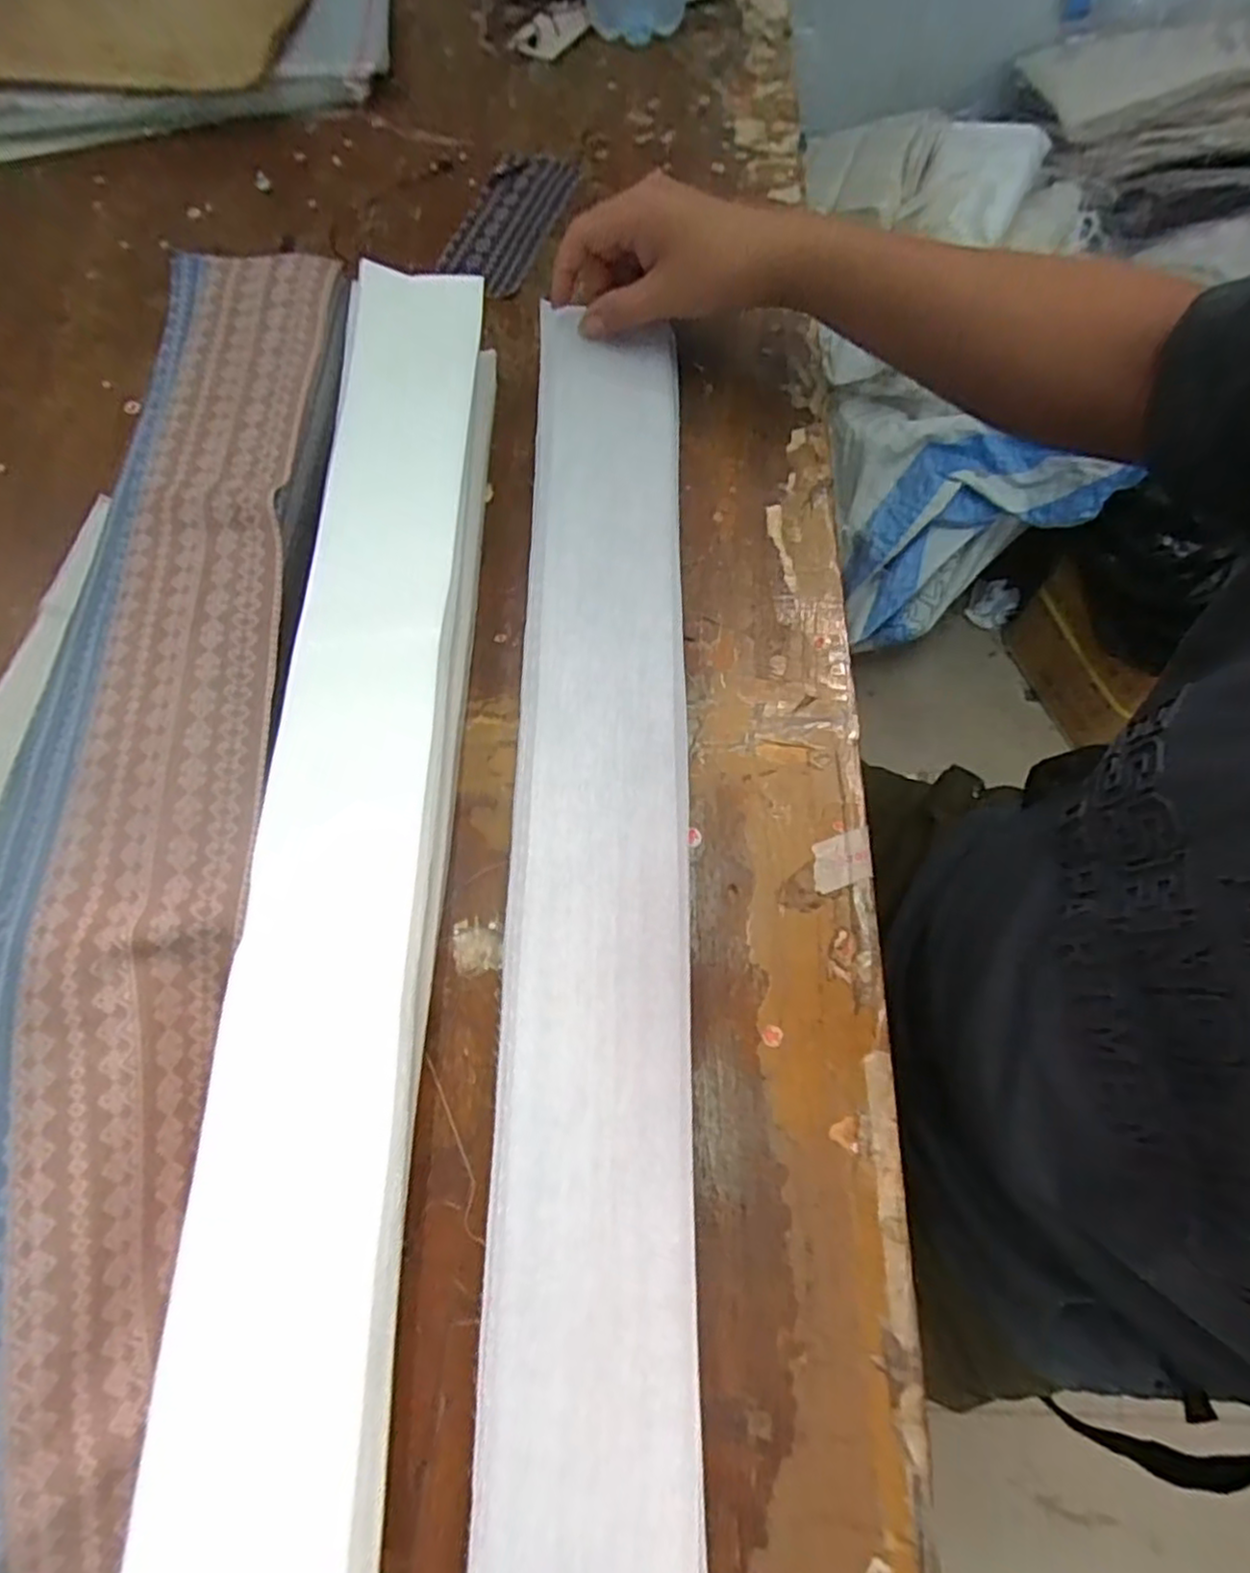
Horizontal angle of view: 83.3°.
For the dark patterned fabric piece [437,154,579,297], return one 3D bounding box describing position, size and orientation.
[{"bbox_3d":[-0.087,-0.427,0.528,0.064,0.011,0.138,21,78,7],"label":"dark patterned fabric piece"}]

